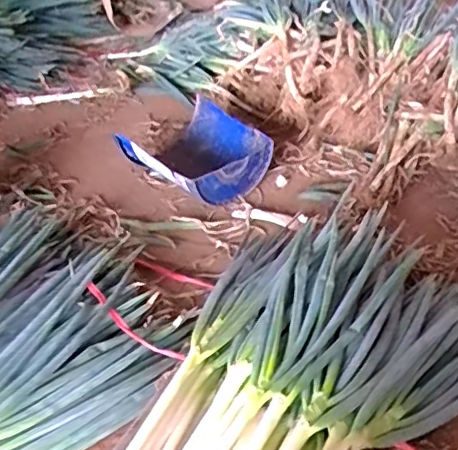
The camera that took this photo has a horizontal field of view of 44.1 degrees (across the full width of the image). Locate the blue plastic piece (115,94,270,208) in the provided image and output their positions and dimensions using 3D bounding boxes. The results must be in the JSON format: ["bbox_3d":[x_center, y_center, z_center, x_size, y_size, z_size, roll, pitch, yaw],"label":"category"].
[{"bbox_3d":[-0.086,-0.200,1.626,0.333,0.132,0.393,-32,44,-31],"label":"blue plastic piece"}]

